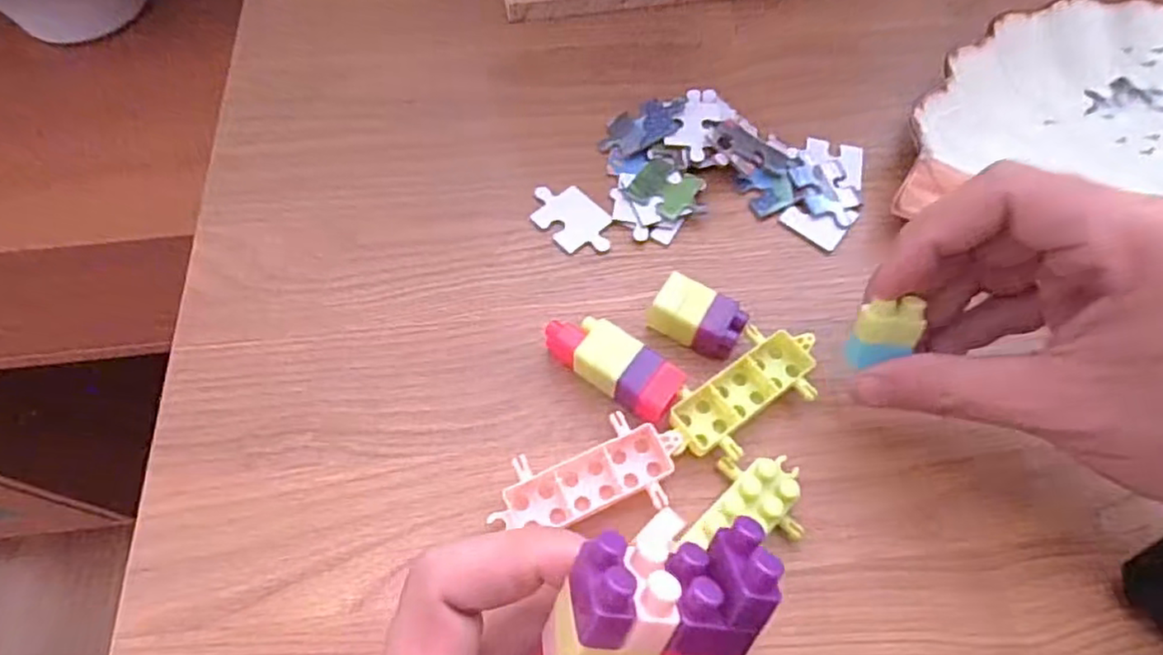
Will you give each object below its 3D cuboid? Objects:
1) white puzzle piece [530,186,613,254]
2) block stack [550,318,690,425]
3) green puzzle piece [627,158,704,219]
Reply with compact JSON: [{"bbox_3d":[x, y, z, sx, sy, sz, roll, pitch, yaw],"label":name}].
[{"bbox_3d":[-0.004,-0.050,0.291,0.027,0.004,0.043,-39,69,-18],"label":"white puzzle piece"},{"bbox_3d":[0.012,0.016,0.248,0.055,0.019,0.024,32,67,16],"label":"block stack"},{"bbox_3d":[0.039,-0.064,0.295,0.028,0.004,0.028,31,66,15],"label":"green puzzle piece"}]

